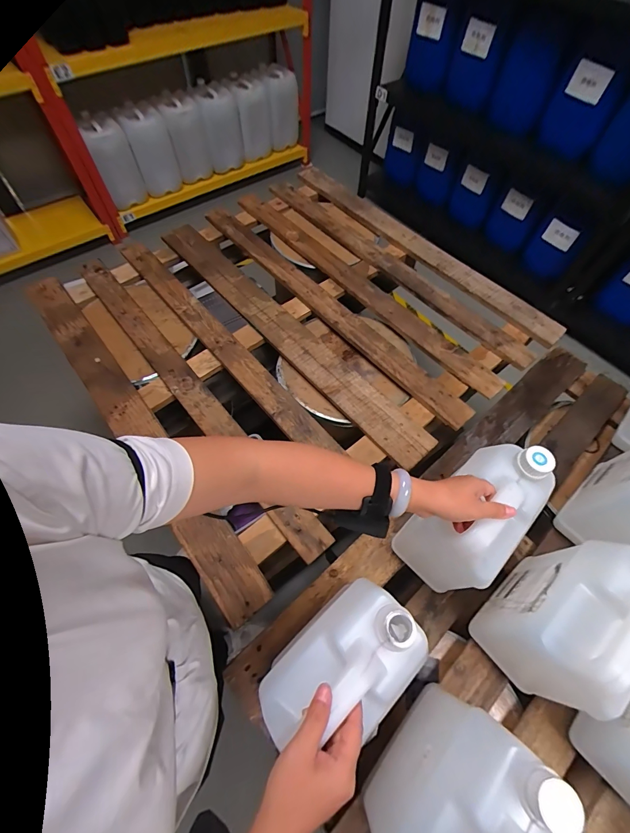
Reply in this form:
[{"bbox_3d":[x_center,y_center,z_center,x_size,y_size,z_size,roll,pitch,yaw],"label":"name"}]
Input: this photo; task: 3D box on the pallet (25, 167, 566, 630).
[{"bbox_3d":[-0.060,-0.272,1.064,1.137,0.154,1.174,-36,68,-19],"label":"pallet"}]

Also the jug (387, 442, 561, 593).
[{"bbox_3d":[0.250,0.166,0.563,0.184,0.261,0.112,-41,69,-20],"label":"jug"}]

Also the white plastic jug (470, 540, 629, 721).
[{"bbox_3d":[0.360,0.286,0.498,0.186,0.259,0.118,-40,69,-20],"label":"white plastic jug"}]

